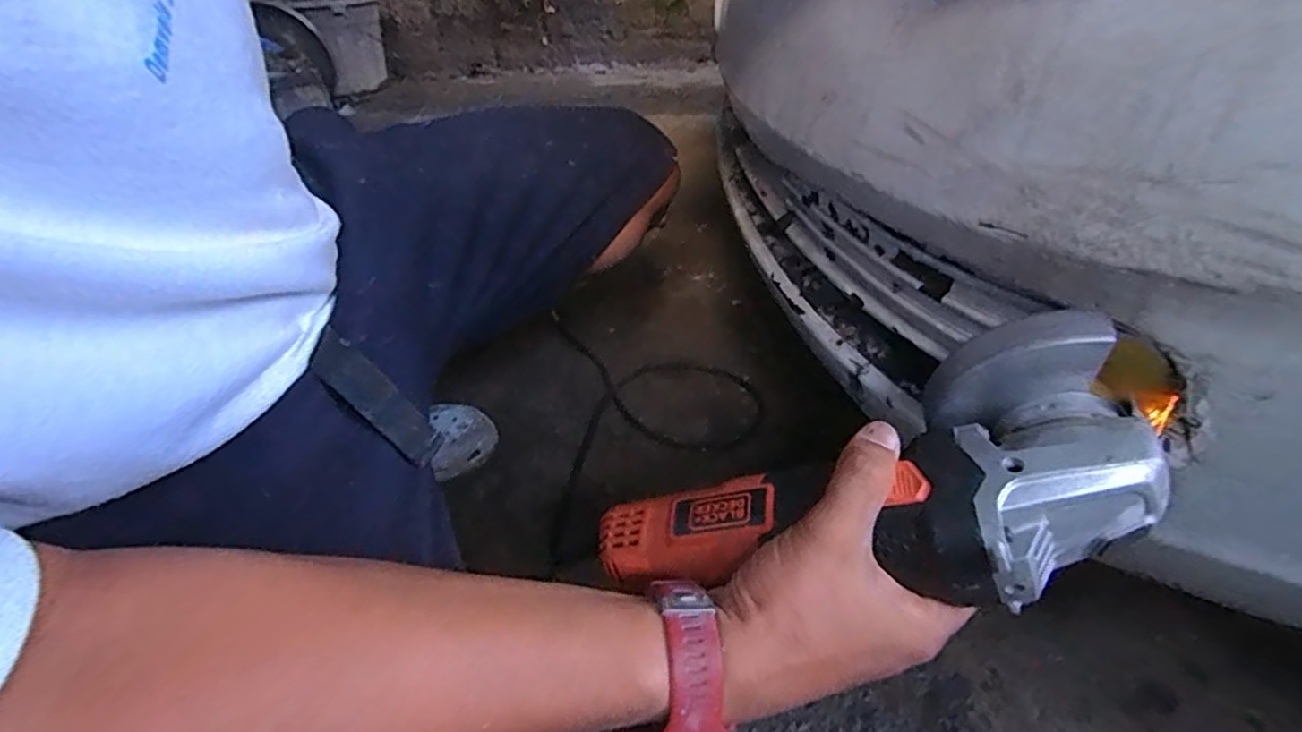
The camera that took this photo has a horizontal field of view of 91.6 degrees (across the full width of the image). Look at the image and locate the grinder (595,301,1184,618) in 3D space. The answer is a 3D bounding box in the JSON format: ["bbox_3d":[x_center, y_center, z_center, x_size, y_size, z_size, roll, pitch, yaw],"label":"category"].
[{"bbox_3d":[0.093,0.066,0.303,0.255,0.078,0.088,-21,32,22],"label":"grinder"}]

